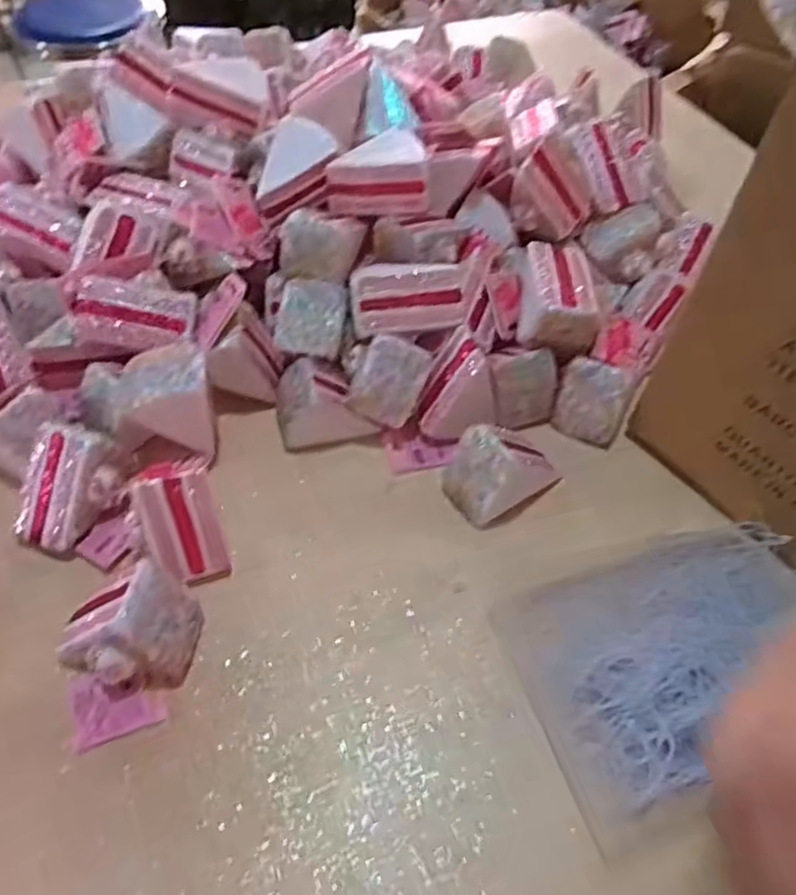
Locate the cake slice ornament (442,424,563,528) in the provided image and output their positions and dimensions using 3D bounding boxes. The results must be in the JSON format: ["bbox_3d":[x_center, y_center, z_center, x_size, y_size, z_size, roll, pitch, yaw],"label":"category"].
[{"bbox_3d":[0.088,0.013,0.526,0.089,0.062,0.071,-34,61,-24],"label":"cake slice ornament"}]

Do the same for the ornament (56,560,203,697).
[{"bbox_3d":[-0.169,0.120,0.425,0.084,0.075,0.055,-30,59,-22],"label":"ornament"}]

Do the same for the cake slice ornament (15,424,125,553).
[{"bbox_3d":[-0.248,0.029,0.498,0.063,0.059,0.081,15,54,9],"label":"cake slice ornament"}]

